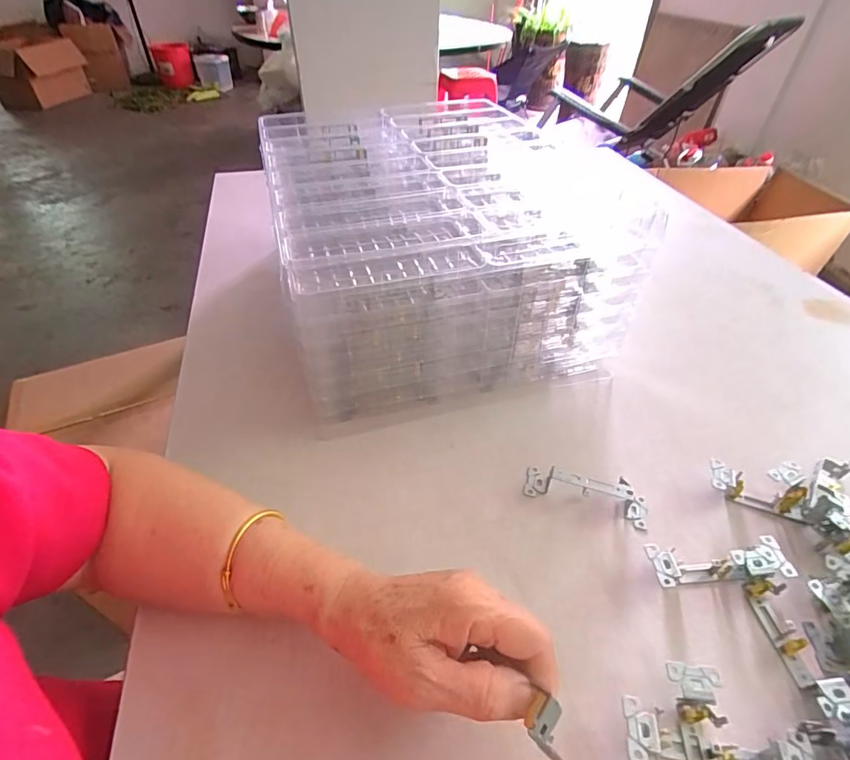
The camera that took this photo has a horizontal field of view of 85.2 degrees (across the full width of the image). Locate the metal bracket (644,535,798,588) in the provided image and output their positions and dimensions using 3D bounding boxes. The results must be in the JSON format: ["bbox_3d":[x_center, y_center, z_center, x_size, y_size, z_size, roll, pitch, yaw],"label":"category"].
[{"bbox_3d":[0.226,0.146,0.362,0.103,0.025,0.030,-3,43,-4],"label":"metal bracket"}]

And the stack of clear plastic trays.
[{"bbox_3d":[-0.001,-0.173,0.580,0.329,0.195,0.405,-12,44,-13],"label":"stack of clear plastic trays"}]

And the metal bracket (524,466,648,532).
[{"bbox_3d":[0.145,0.097,0.410,0.105,0.027,0.030,14,44,14],"label":"metal bracket"}]

